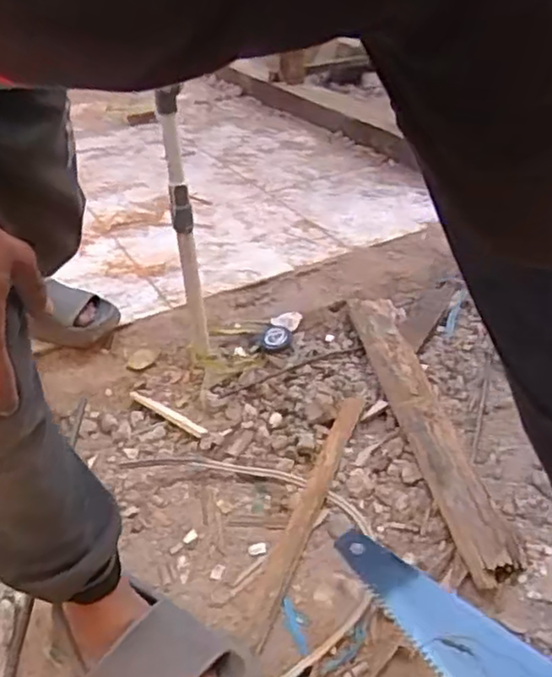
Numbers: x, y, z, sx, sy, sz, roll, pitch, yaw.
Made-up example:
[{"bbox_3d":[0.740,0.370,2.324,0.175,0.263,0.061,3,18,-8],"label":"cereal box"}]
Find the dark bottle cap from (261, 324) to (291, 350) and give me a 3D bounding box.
[{"bbox_3d":[0.001,-0.001,1.230,0.053,0.017,0.057,-1,34,1],"label":"dark bottle cap"}]

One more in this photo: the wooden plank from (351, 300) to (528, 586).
[{"bbox_3d":[0.220,0.100,1.060,0.086,0.026,0.640,-5,34,-5],"label":"wooden plank"}]

